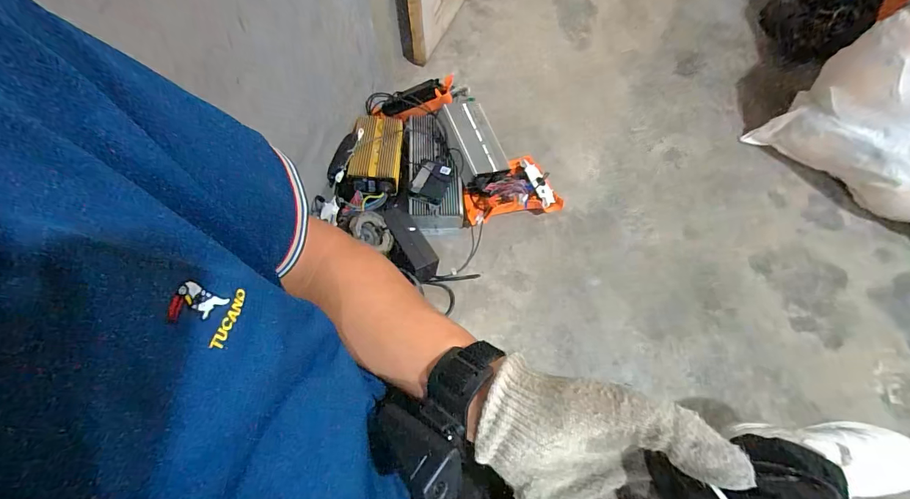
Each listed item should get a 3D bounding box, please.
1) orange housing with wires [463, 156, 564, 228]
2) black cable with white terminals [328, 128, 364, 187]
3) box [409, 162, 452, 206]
[{"bbox_3d":[0.139,-0.163,1.036,0.250,0.096,0.173,-9,66,-4],"label":"orange housing with wires"},{"bbox_3d":[-0.274,-0.231,0.980,0.043,0.021,0.160,18,67,8],"label":"black cable with white terminals"},{"bbox_3d":[-0.056,-0.164,0.967,0.076,0.025,0.106,26,68,11],"label":"box"}]

